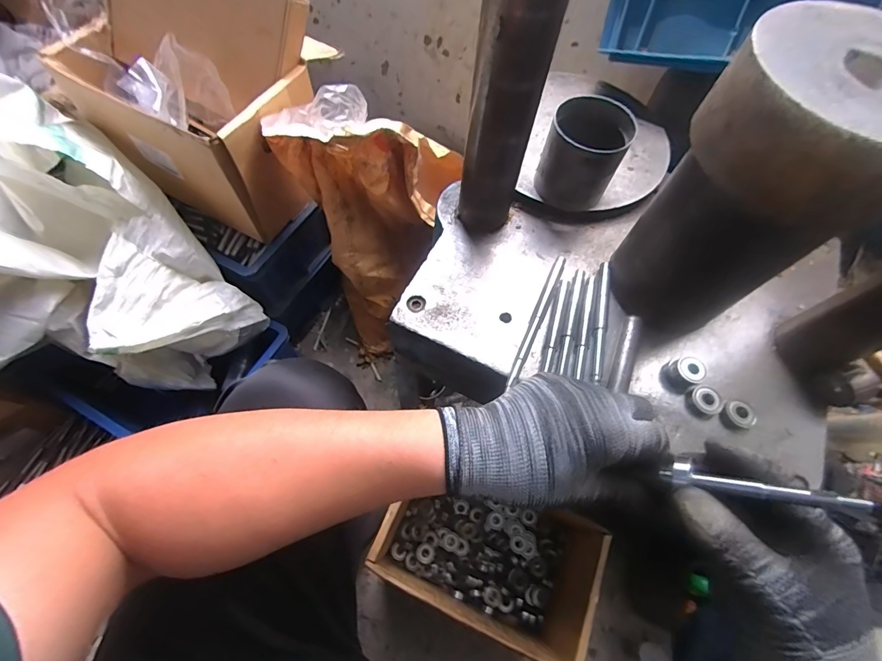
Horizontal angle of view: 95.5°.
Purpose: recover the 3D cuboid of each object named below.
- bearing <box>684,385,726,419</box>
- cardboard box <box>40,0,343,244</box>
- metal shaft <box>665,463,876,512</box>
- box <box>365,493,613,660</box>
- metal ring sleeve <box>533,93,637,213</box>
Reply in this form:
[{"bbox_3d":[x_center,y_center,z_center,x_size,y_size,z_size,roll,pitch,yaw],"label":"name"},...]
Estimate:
[{"bbox_3d":[0.274,0.074,0.418,0.034,0.013,0.031,1,65,-3],"label":"bearing"},{"bbox_3d":[-0.356,-0.357,0.606,0.312,0.297,0.249,25,66,8],"label":"cardboard box"},{"bbox_3d":[0.191,0.096,0.244,0.098,0.015,0.013,-2,58,37],"label":"metal shaft"},{"bbox_3d":[0.066,0.349,0.643,0.304,0.178,0.182,23,66,7],"label":"box"},{"bbox_3d":[0.163,-0.203,0.468,0.086,0.097,0.074,18,65,5],"label":"metal ring sleeve"}]

